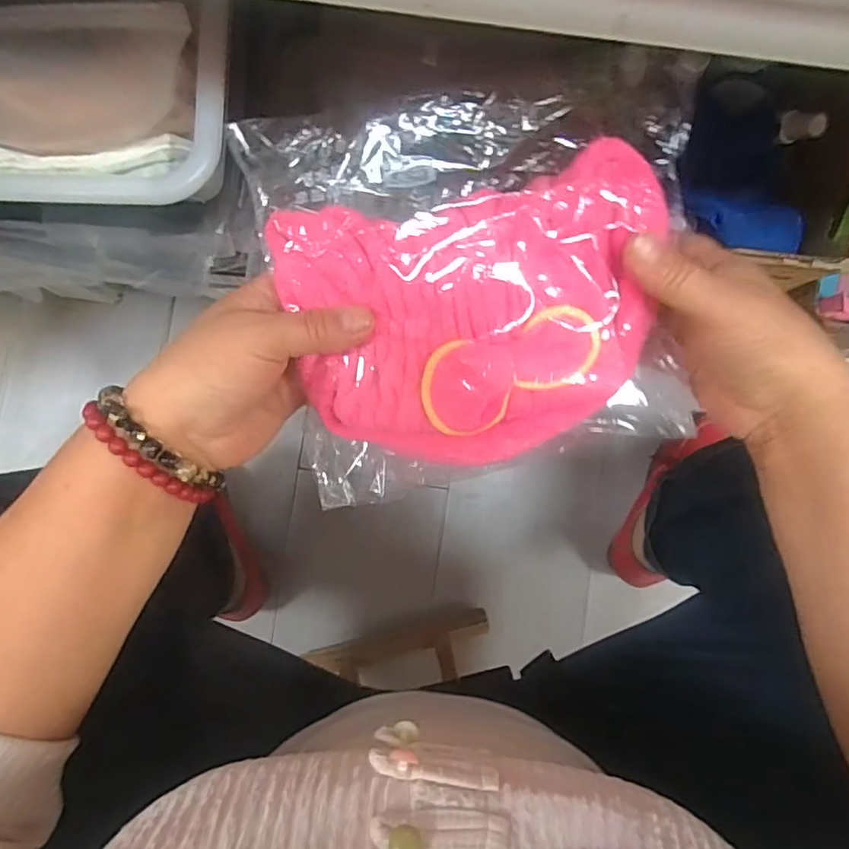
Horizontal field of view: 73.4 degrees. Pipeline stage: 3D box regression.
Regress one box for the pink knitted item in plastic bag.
[{"bbox_3d":[0.033,-0.068,0.304,0.213,0.038,0.194,-10,106,-4],"label":"pink knitted item in plastic bag"}]

